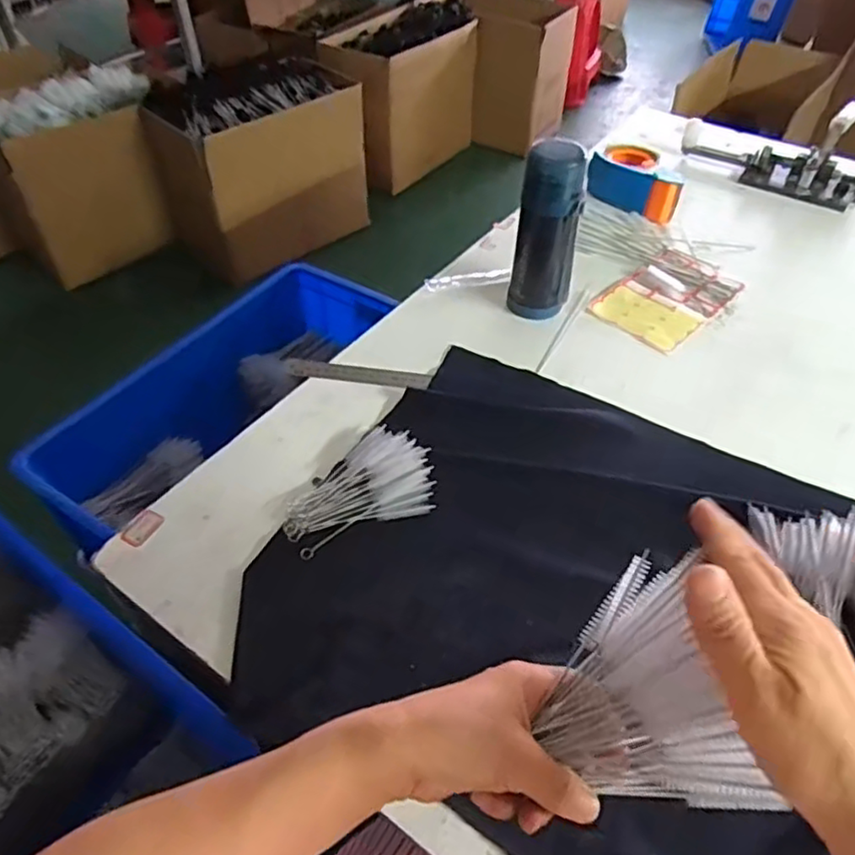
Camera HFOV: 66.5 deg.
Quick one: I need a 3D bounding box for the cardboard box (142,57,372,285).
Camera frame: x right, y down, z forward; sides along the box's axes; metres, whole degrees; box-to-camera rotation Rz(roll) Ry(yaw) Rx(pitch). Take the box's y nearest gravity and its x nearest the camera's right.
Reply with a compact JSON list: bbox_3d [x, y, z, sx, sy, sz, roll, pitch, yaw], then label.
[{"bbox_3d":[-0.391,-0.635,1.617,0.240,0.419,0.478,33,56,26],"label":"cardboard box"}]

